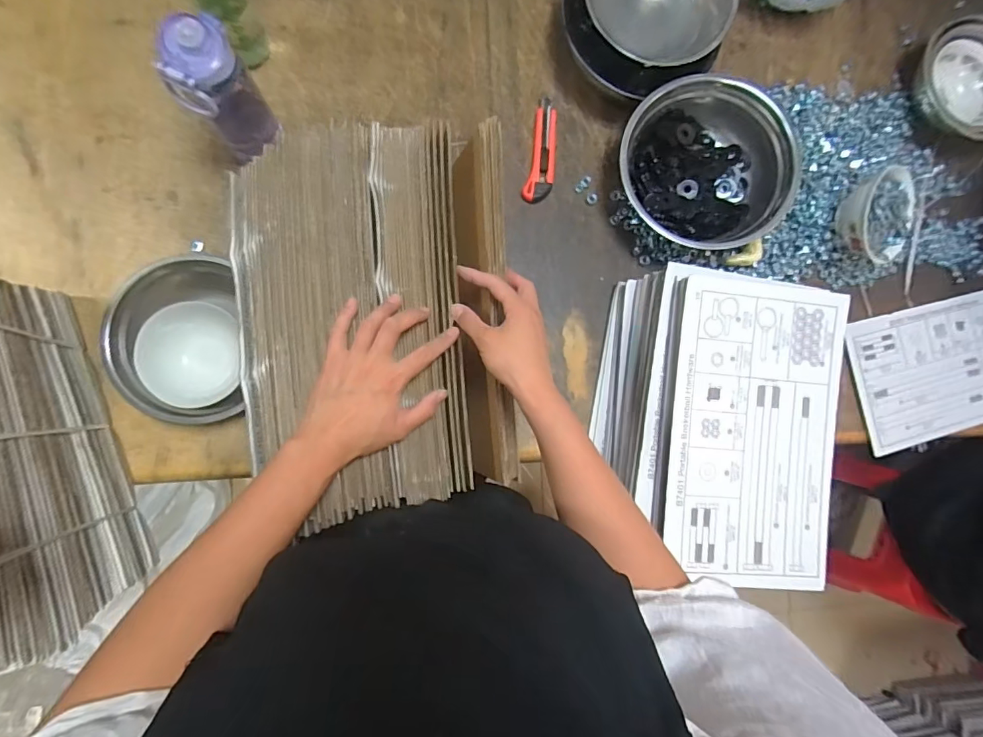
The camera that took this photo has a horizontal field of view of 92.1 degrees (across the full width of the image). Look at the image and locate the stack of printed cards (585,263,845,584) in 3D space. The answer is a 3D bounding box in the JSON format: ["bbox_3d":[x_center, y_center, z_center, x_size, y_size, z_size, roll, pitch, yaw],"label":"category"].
[{"bbox_3d":[0.297,0.077,0.666,0.278,0.159,0.389,7,87,-7],"label":"stack of printed cards"}]

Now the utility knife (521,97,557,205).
[{"bbox_3d":[0.081,-0.334,0.728,0.043,0.018,0.169,11,86,-7],"label":"utility knife"}]

